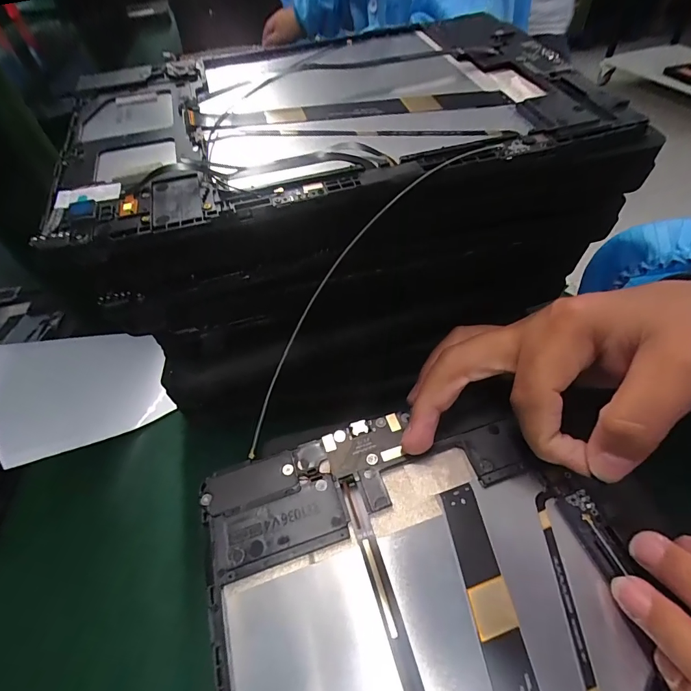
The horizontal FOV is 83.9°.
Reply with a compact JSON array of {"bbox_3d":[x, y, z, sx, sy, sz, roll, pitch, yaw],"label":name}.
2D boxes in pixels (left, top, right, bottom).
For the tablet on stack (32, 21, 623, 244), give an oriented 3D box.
[{"bbox_3d":[-0.010,-0.114,0.178,0.231,0.013,0.142,-14,51,-6],"label":"tablet on stack"}]

